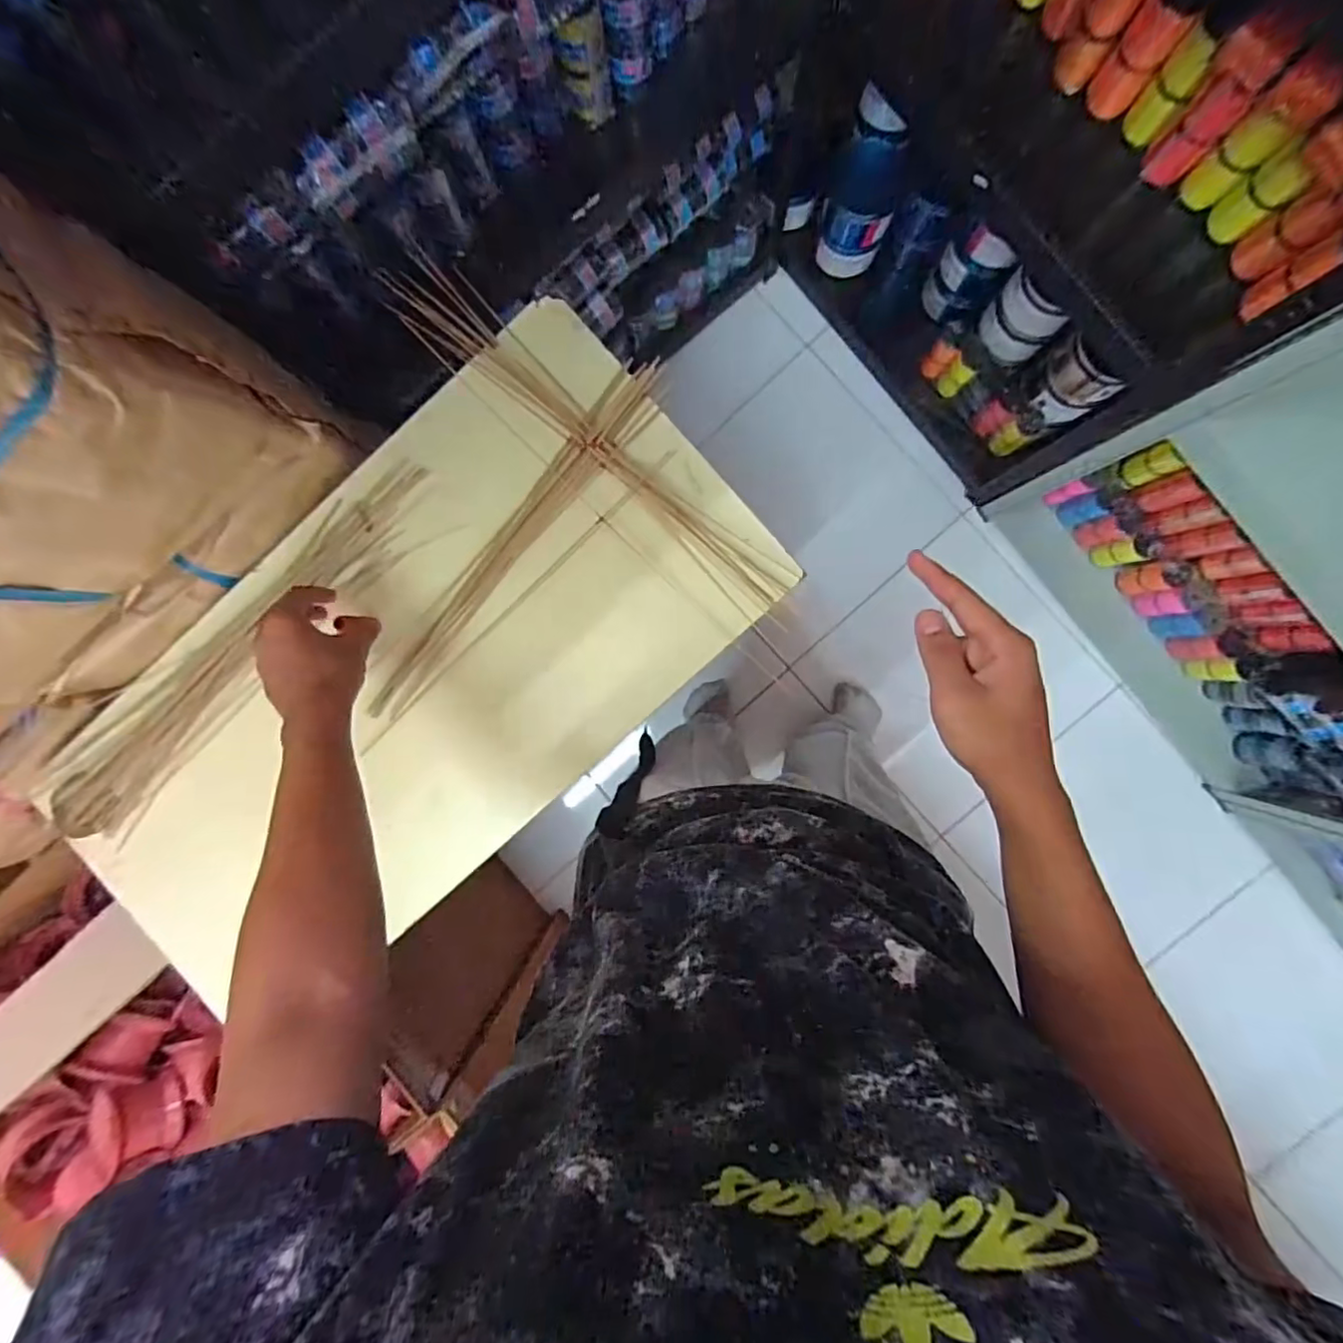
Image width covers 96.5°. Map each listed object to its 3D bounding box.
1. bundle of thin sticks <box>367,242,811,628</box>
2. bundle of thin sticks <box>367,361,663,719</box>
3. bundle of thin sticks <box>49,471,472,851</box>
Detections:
[{"bbox_3d":[-0.081,-0.234,0.611,0.524,0.019,0.063,41,94,1],"label":"bundle of thin sticks"},{"bbox_3d":[-0.170,-0.139,0.625,0.054,0.024,0.452,42,94,1],"label":"bundle of thin sticks"},{"bbox_3d":[-0.466,-0.012,0.654,0.550,0.039,0.088,-41,89,5],"label":"bundle of thin sticks"}]

